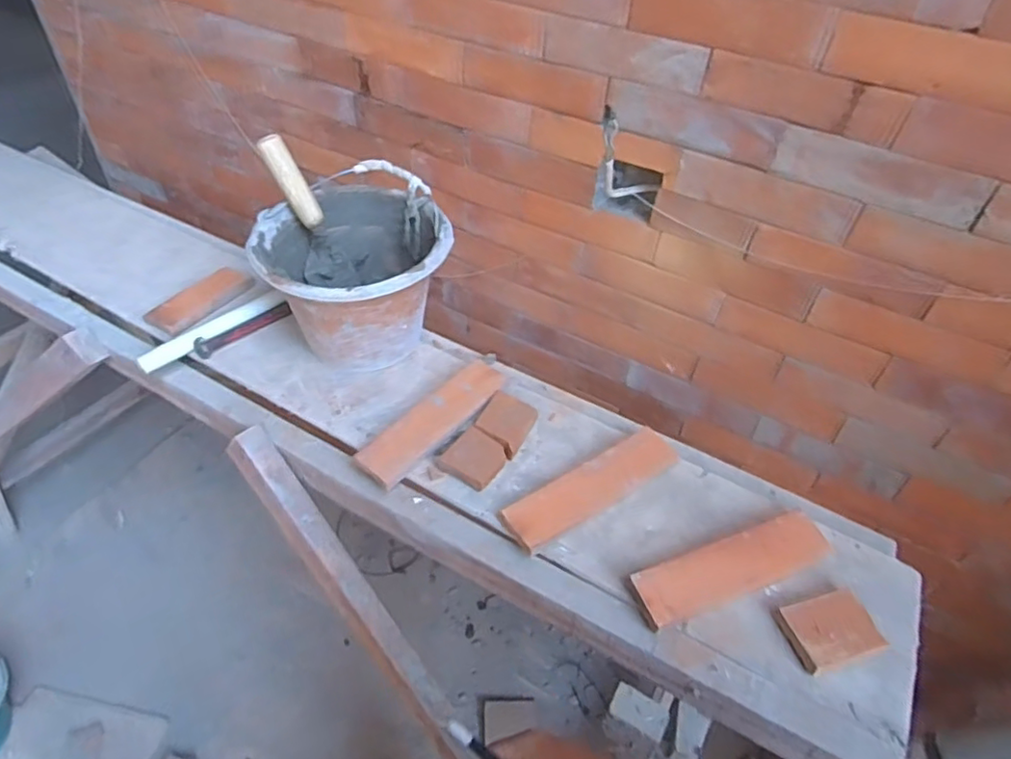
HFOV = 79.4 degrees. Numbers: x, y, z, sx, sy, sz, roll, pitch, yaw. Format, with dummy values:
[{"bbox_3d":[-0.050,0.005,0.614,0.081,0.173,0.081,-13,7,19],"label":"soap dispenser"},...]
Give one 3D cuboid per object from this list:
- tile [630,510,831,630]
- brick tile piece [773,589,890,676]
[{"bbox_3d":[0.238,0.196,0.642,0.229,0.023,0.055,-15,48,-19],"label":"tile"},{"bbox_3d":[0.320,0.246,0.601,0.084,0.021,0.062,-11,47,-15],"label":"brick tile piece"}]

